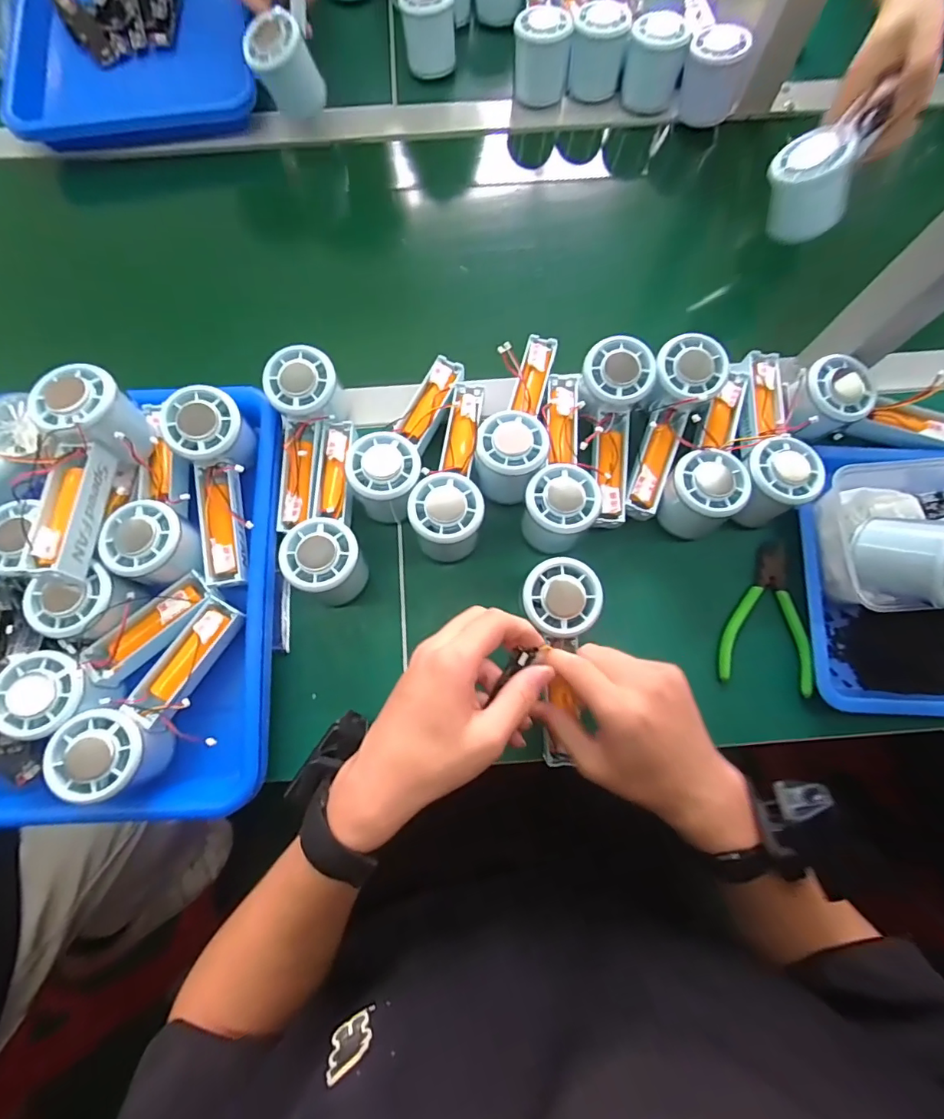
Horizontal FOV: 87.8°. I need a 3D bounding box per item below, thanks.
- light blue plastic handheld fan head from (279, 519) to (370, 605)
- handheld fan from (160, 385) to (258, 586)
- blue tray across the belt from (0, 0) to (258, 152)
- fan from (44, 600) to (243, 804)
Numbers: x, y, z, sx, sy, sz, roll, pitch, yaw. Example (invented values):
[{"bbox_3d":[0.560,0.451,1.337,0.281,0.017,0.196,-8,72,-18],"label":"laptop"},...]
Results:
[{"bbox_3d":[-0.116,0.002,0.396,0.055,0.062,0.057,0,77,0],"label":"light blue plastic handheld fan head"},{"bbox_3d":[-0.201,-0.057,0.396,0.049,0.047,0.151,-8,92,-2],"label":"handheld fan"},{"bbox_3d":[-0.392,-0.624,0.562,0.247,0.036,0.373,-13,77,-3],"label":"blue tray across the belt"},{"bbox_3d":[-0.225,0.102,0.362,0.060,0.051,0.152,30,65,7],"label":"fan"}]

